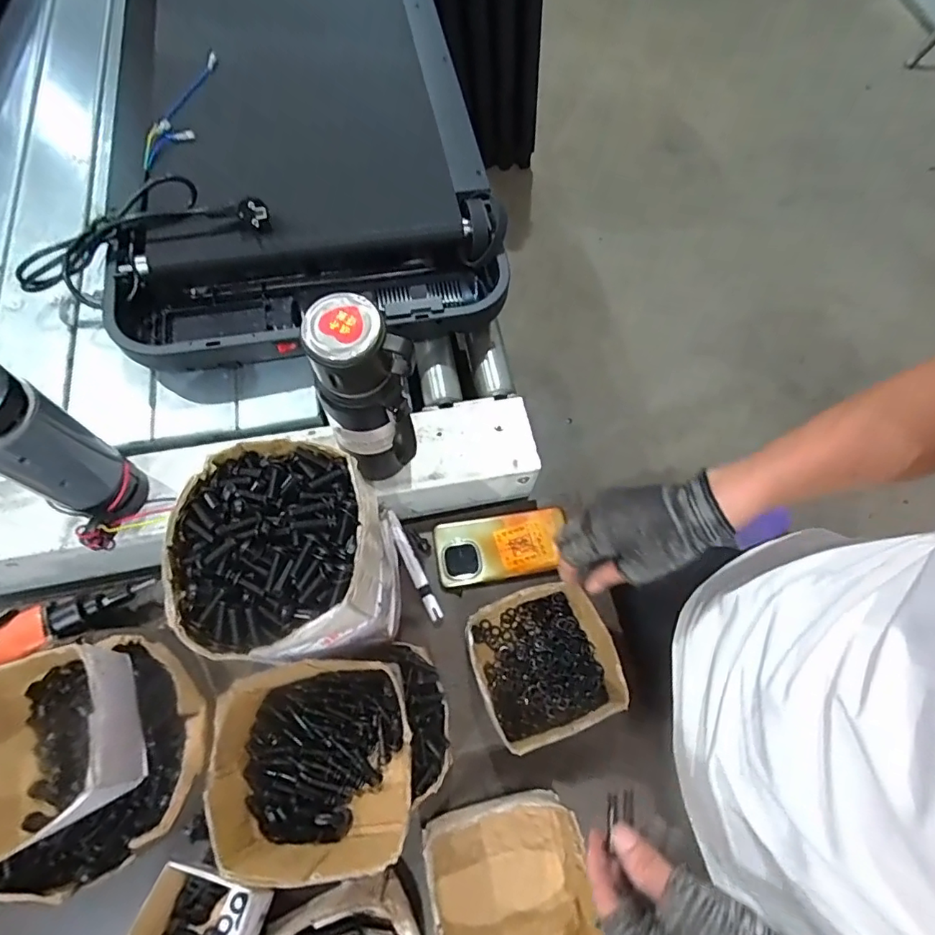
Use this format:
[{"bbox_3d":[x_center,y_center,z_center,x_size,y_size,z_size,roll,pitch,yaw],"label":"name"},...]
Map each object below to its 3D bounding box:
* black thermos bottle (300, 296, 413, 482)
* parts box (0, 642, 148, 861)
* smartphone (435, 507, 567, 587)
[{"bbox_3d":[-0.091,-0.059,0.496,0.082,0.224,0.065,-1,67,-3],"label":"black thermos bottle"},{"bbox_3d":[-0.382,0.243,0.451,0.151,0.079,0.137,-17,69,-10],"label":"parts box"},{"bbox_3d":[0.042,0.095,0.639,0.155,0.013,0.077,-7,67,-6],"label":"smartphone"}]

